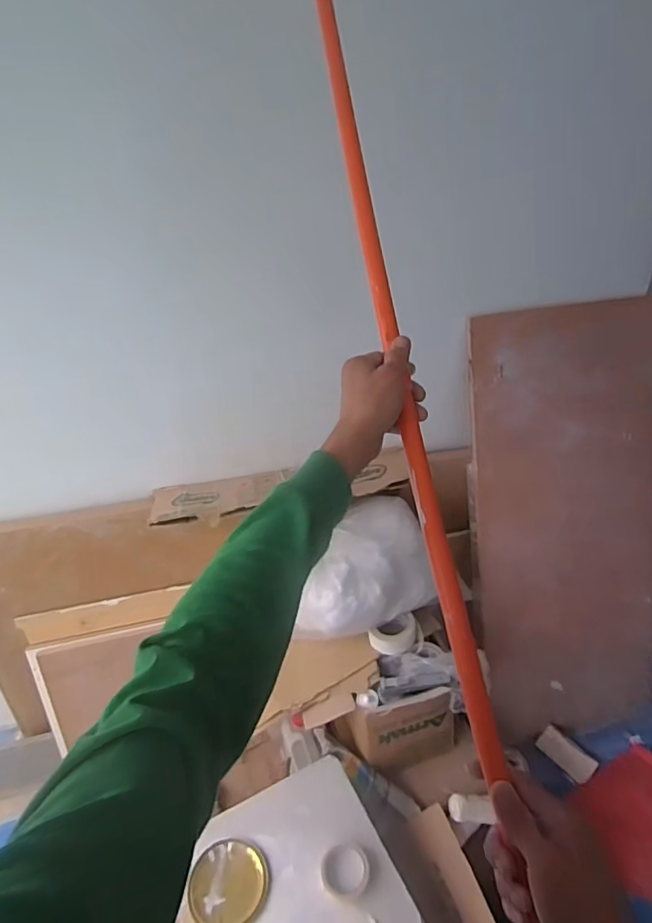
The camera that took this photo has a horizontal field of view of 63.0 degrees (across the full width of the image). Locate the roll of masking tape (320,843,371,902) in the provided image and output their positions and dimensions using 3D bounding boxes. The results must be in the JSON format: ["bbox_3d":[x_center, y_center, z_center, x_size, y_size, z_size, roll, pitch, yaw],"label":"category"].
[{"bbox_3d":[0.039,0.817,1.063,0.095,0.019,0.094,-2,34,1],"label":"roll of masking tape"}]

